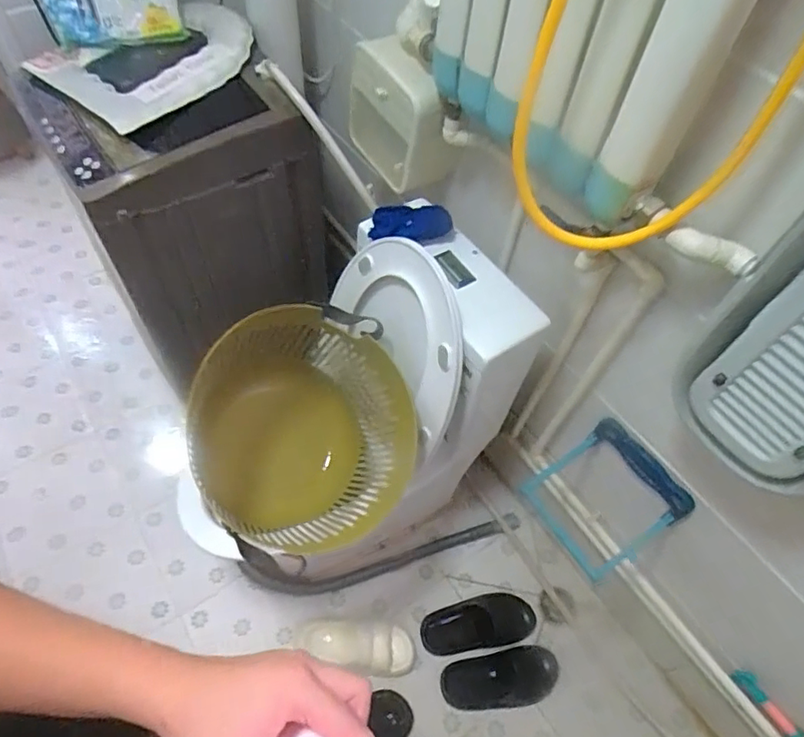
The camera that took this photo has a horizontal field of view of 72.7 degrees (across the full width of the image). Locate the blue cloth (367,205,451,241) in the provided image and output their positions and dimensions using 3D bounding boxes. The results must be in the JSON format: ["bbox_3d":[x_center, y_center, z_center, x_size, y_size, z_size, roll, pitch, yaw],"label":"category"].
[{"bbox_3d":[0.016,-0.257,0.961,0.138,0.058,0.036,2,22,0],"label":"blue cloth"}]

